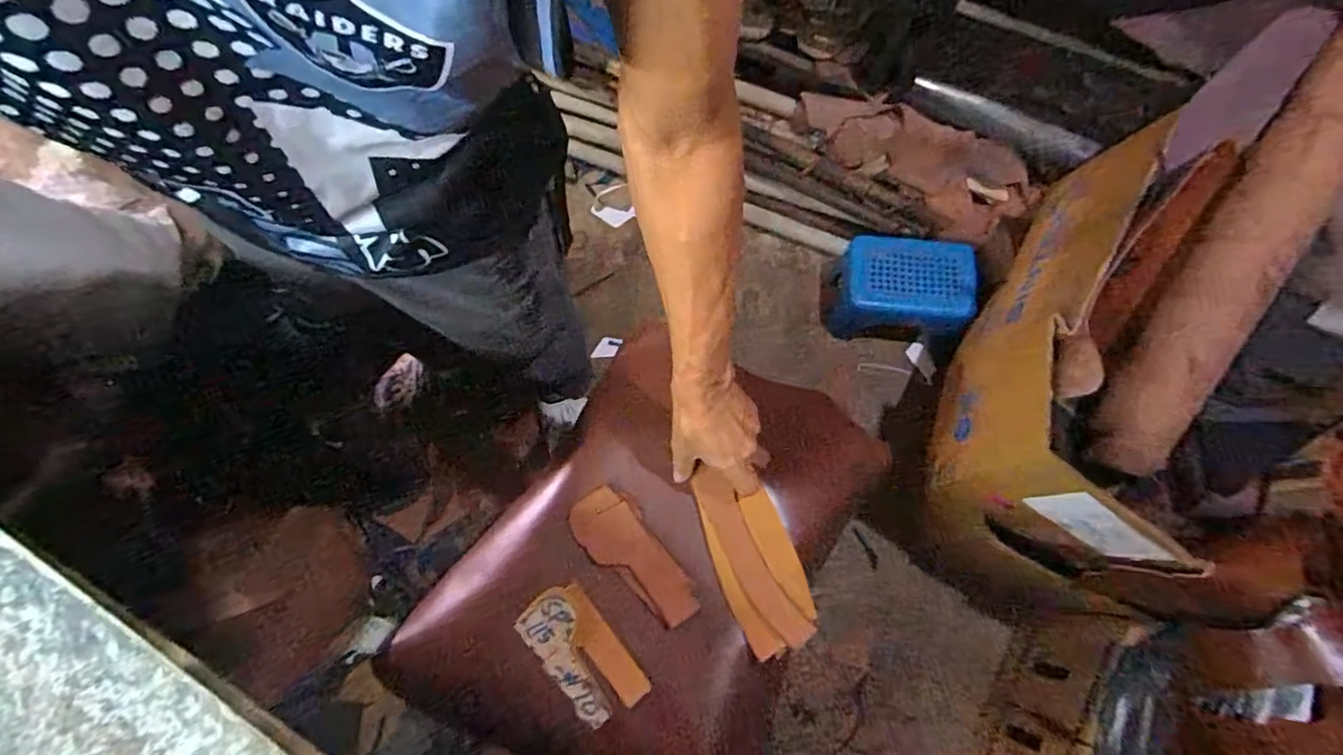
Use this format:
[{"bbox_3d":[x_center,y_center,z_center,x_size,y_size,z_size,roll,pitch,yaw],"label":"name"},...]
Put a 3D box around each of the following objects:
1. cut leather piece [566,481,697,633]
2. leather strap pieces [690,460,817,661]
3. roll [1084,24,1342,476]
[{"bbox_3d":[-0.040,0.183,0.603,0.060,0.009,0.153,-37,77,-16],"label":"cut leather piece"},{"bbox_3d":[0.080,0.178,0.597,0.078,0.022,0.179,-22,70,-8],"label":"leather strap pieces"},{"bbox_3d":[0.805,-0.168,0.843,0.101,0.098,0.668,20,109,4],"label":"roll"}]

